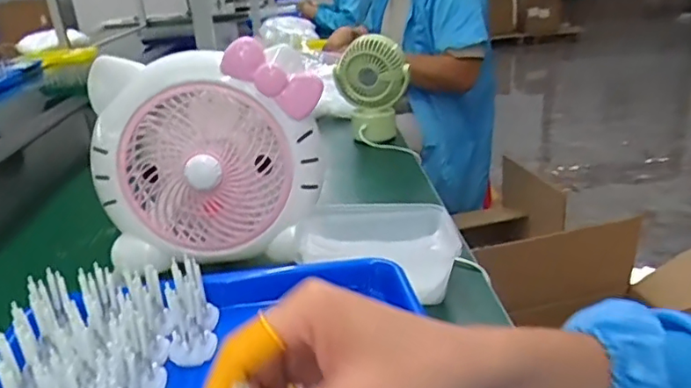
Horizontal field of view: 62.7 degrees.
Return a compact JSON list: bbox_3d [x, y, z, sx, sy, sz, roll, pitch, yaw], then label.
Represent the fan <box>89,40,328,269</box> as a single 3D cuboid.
[{"bbox_3d":[-0.143,-0.041,0.616,0.237,0.219,0.092,-1,23,4],"label":"fan"}]

